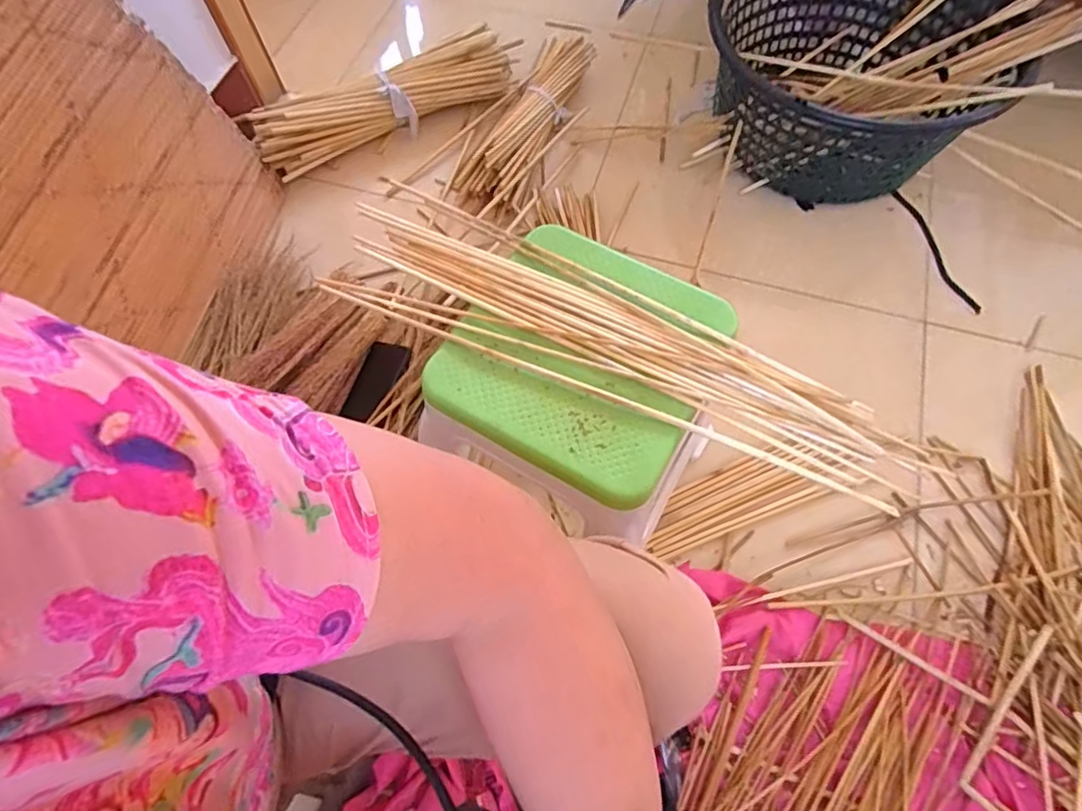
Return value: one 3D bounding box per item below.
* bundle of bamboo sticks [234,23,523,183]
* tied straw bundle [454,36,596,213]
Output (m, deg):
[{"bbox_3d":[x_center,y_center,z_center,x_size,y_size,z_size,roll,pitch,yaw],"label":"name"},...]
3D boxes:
[{"bbox_3d":[-0.279,-0.584,1.095,0.530,0.112,0.101,-26,67,-10],"label":"bundle of bamboo sticks"},{"bbox_3d":[-0.010,-0.572,1.116,0.132,0.082,0.454,25,68,13],"label":"tied straw bundle"}]

